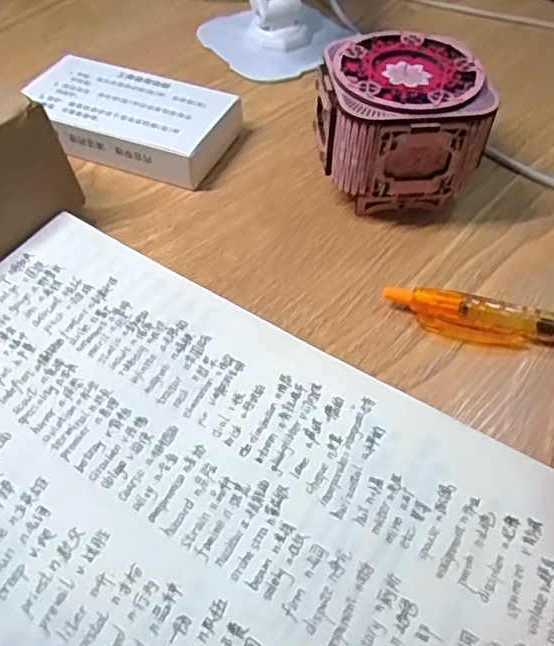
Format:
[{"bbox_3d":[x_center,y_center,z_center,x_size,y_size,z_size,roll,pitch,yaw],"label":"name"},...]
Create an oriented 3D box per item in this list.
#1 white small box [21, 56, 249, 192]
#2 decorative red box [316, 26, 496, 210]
[{"bbox_3d":[-0.072,-0.103,0.312,0.108,0.022,0.055,18,51,13],"label":"white small box"},{"bbox_3d":[0.055,-0.088,0.280,0.072,0.058,0.069,2,49,0],"label":"decorative red box"}]

